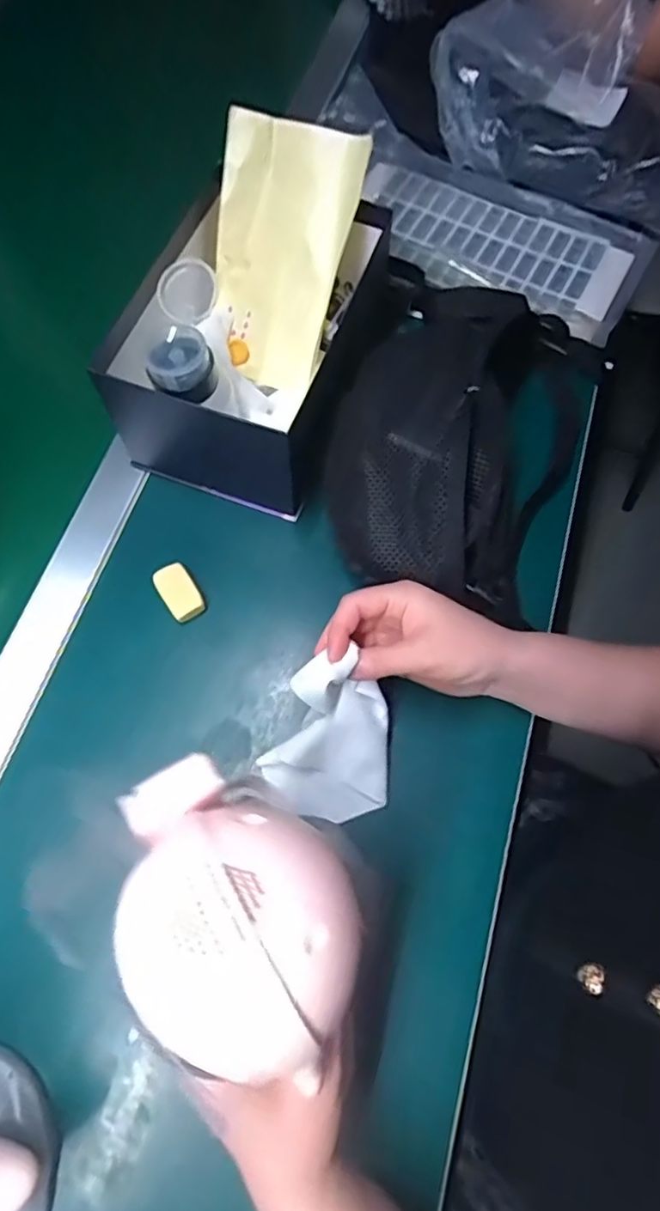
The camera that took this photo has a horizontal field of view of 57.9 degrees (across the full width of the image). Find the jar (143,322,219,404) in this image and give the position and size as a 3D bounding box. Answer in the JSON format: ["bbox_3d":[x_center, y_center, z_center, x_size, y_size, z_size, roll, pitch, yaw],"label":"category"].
[{"bbox_3d":[-0.099,-0.162,0.401,0.044,0.033,0.039,-17,70,-6],"label":"jar"}]

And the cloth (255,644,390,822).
[{"bbox_3d":[0.004,0.090,0.378,0.079,0.081,0.089,31,72,11],"label":"cloth"}]

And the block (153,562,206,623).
[{"bbox_3d":[-0.115,-0.011,0.456,0.026,0.010,0.045,-33,73,-12],"label":"block"}]

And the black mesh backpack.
[{"bbox_3d":[0.099,-0.145,0.467,0.195,0.093,0.290,21,71,8],"label":"black mesh backpack"}]

